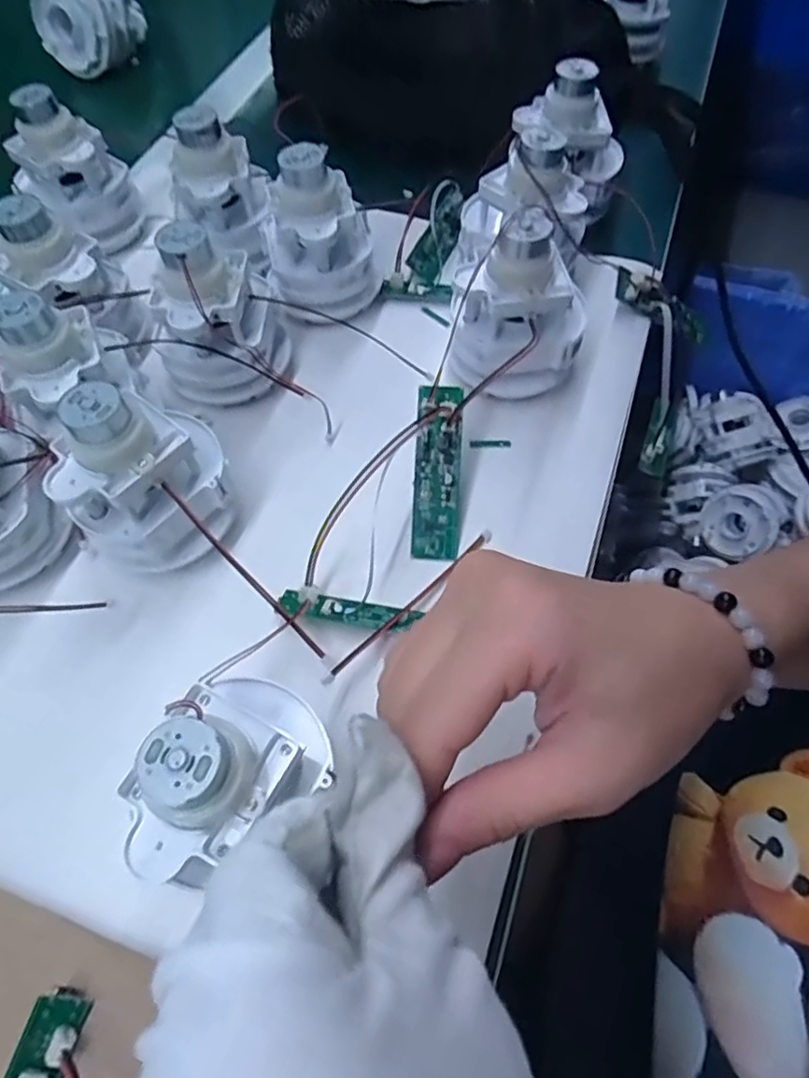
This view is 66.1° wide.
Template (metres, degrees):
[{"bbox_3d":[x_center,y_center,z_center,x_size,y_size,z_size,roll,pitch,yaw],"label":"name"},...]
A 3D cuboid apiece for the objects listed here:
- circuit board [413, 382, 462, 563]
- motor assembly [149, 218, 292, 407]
[{"bbox_3d":[0.016,-0.032,0.294,0.021,0.010,0.081,2,92,2],"label":"circuit board"},{"bbox_3d":[-0.099,-0.116,0.318,0.065,0.080,0.059,-2,61,0],"label":"motor assembly"}]

